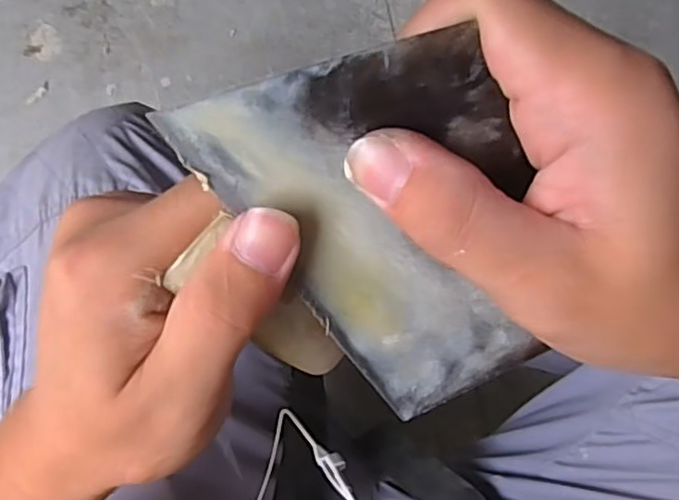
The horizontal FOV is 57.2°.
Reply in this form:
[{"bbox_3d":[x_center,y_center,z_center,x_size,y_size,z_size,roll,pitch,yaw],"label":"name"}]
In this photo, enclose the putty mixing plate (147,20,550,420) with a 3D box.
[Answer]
[{"bbox_3d":[0.022,-0.001,0.177,0.071,0.004,0.132,-28,126,12],"label":"putty mixing plate"}]

